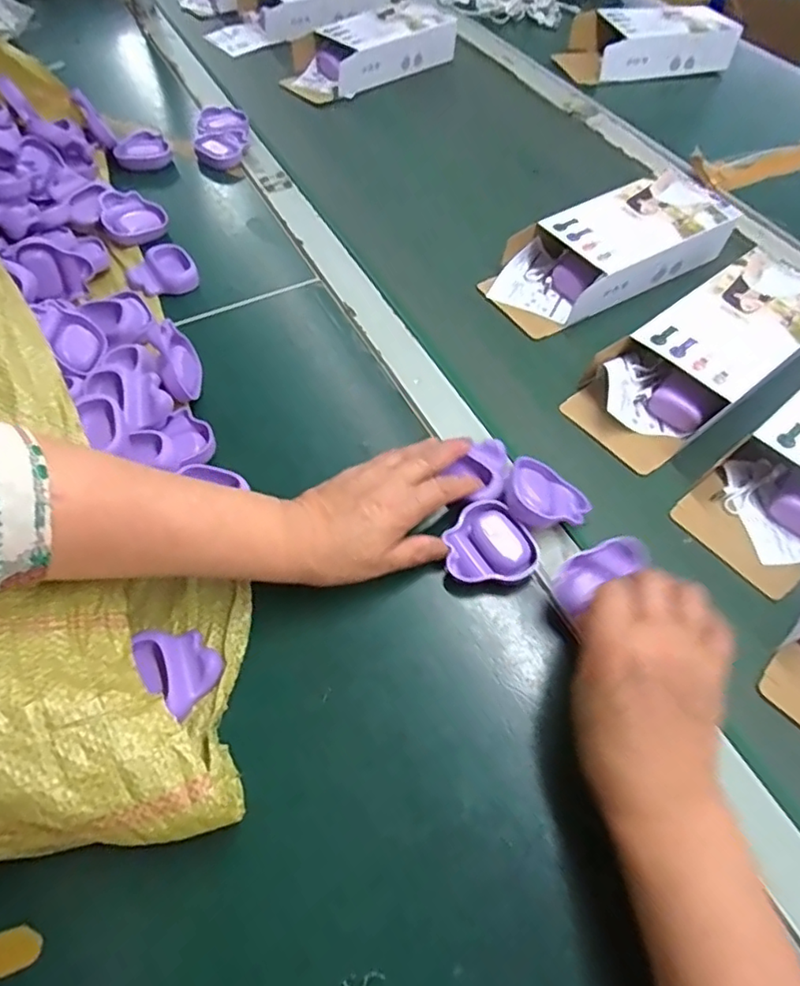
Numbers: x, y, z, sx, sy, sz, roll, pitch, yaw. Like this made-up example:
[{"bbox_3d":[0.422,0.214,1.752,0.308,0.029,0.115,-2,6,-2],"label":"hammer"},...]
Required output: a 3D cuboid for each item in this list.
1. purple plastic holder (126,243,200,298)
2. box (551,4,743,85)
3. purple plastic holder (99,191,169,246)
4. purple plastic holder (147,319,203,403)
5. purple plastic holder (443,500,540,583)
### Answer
[{"bbox_3d":[-0.240,-0.222,0.595,0.063,0.021,0.069,-21,59,-18],"label":"purple plastic holder"},{"bbox_3d":[0.358,-0.644,0.853,0.241,0.066,0.111,-5,58,-4],"label":"box"},{"bbox_3d":[-0.280,-0.292,0.624,0.061,0.023,0.063,-15,57,-14],"label":"purple plastic holder"},{"bbox_3d":[-0.184,-0.109,0.490,0.031,0.047,0.057,-19,58,-17],"label":"purple plastic holder"},{"bbox_3d":[0.060,0.039,0.414,0.056,0.018,0.062,-31,64,-18],"label":"purple plastic holder"}]

